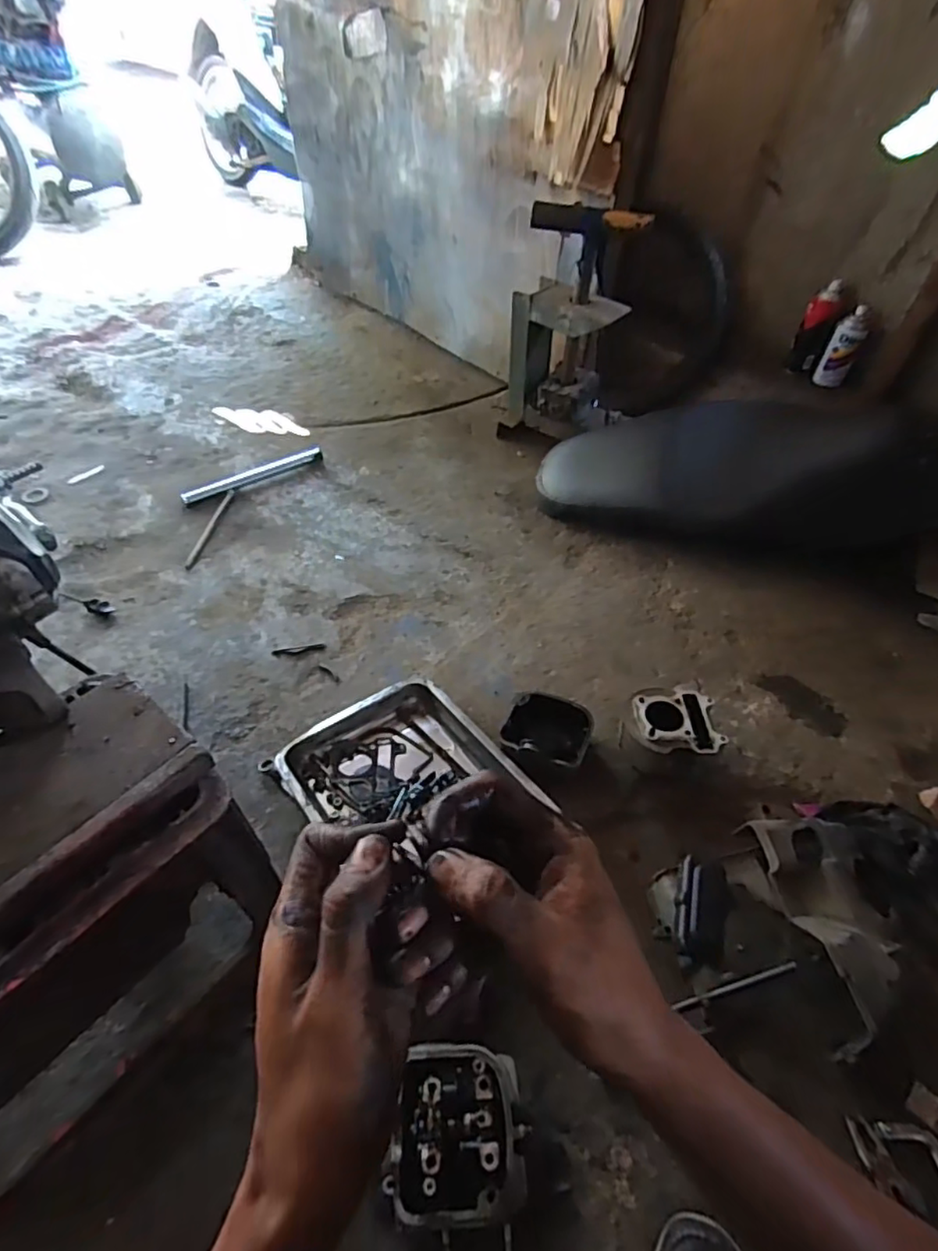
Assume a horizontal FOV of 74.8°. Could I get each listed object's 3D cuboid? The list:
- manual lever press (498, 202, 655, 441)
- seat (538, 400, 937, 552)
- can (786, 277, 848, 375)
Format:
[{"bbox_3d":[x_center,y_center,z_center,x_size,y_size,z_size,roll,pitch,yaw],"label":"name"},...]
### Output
[{"bbox_3d":[0.221,-0.631,1.323,0.262,0.460,0.173,8,49,4],"label":"manual lever press"},{"bbox_3d":[0.526,-0.265,1.169,0.784,0.341,0.198,17,50,11],"label":"seat"},{"bbox_3d":[0.737,-0.625,1.307,0.066,0.177,0.073,16,50,11],"label":"can"}]

